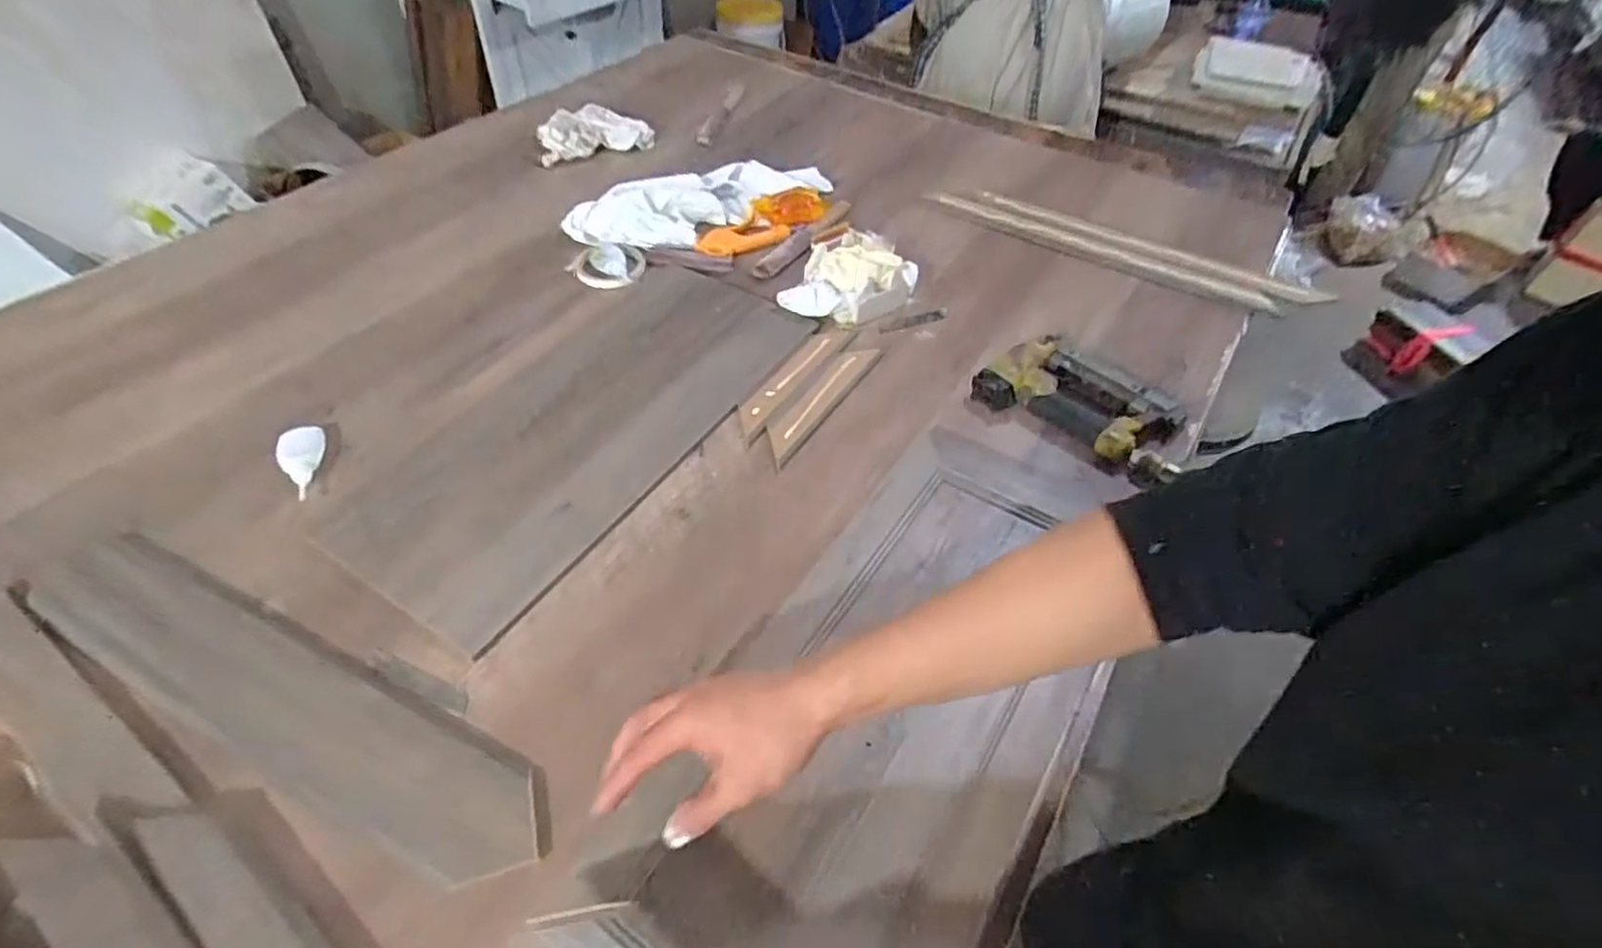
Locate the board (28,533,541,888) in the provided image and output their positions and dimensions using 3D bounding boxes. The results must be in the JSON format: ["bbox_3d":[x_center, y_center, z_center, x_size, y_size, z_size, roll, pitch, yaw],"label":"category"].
[{"bbox_3d":[-0.389,0.166,0.536,0.448,0.021,0.094,22,51,13],"label":"board"}]

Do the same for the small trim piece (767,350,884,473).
[{"bbox_3d":[0.023,-0.088,0.815,0.042,0.006,0.221,27,53,17],"label":"small trim piece"}]

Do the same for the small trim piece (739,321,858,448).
[{"bbox_3d":[-0.008,-0.117,0.837,0.044,0.010,0.235,28,53,18],"label":"small trim piece"}]

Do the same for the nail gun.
[{"bbox_3d":[0.312,-0.078,0.802,0.213,0.048,0.137,35,55,22],"label":"nail gun"}]

